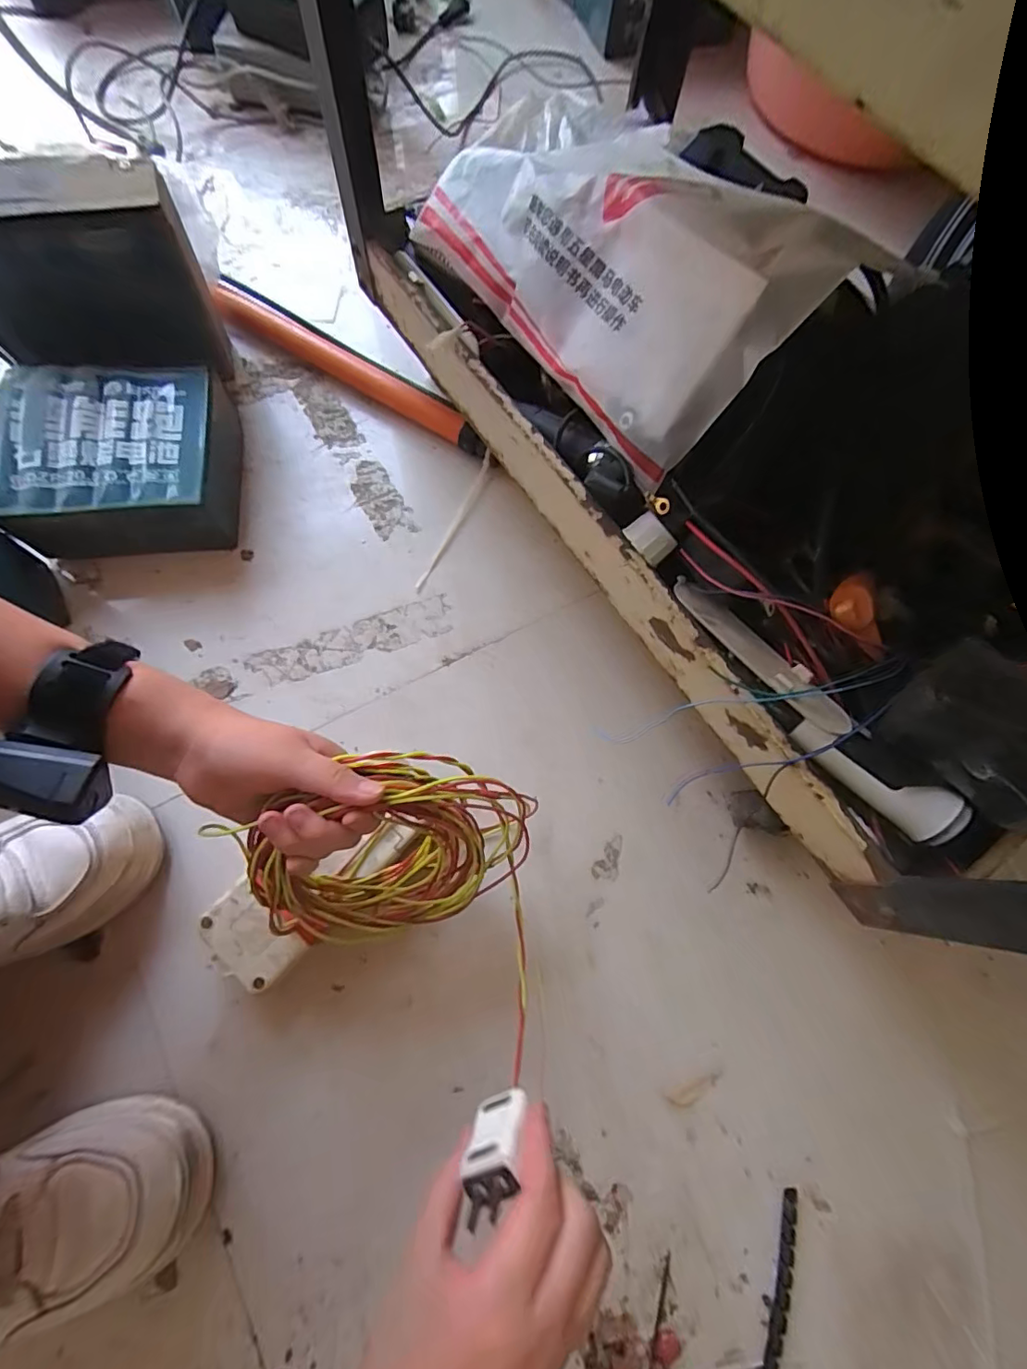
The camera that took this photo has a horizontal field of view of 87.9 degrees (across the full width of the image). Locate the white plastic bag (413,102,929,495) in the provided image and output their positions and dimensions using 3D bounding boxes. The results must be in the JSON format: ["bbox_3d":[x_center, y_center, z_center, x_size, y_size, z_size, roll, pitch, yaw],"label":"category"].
[{"bbox_3d":[0.063,-0.301,0.369,0.069,0.169,0.318,-5,59,-50],"label":"white plastic bag"}]

